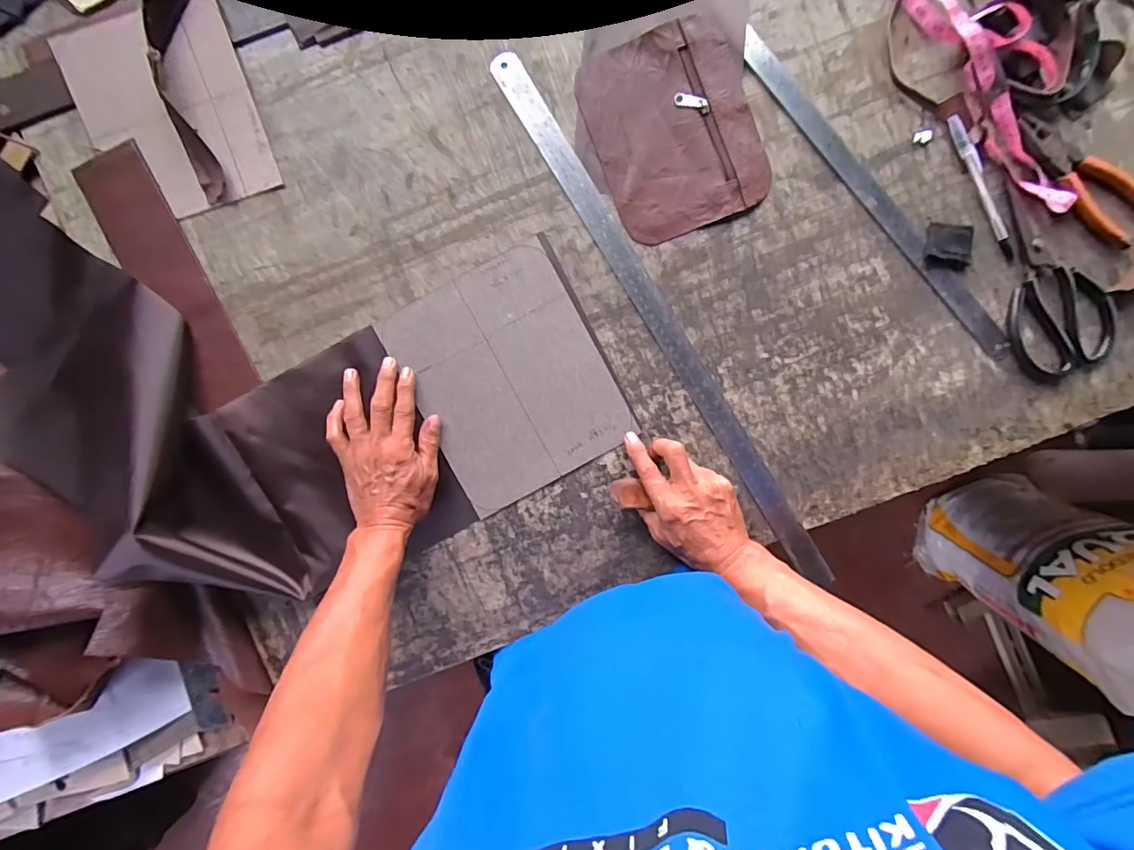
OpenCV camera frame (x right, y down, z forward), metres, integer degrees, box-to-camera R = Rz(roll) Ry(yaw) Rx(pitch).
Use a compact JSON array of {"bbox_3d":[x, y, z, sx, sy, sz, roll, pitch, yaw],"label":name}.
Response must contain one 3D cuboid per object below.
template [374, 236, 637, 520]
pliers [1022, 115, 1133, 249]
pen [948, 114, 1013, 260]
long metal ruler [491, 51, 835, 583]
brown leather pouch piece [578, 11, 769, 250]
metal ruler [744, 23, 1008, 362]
[{"bbox_3d":[-0.059,-0.047,0.505,0.184,0.004,0.225,-29,93,0],"label":"template"},{"bbox_3d":[0.508,-0.243,0.483,0.160,0.014,0.052,37,92,-2],"label":"pliers"},{"bbox_3d":[0.413,-0.236,0.485,0.014,0.009,0.150,-26,93,1],"label":"pen"},{"bbox_3d":[0.101,-0.102,0.498,0.031,0.005,0.602,-32,93,-1],"label":"long metal ruler"},{"bbox_3d":[0.108,-0.291,0.486,0.155,0.008,0.188,-20,93,1],"label":"brown leather pouch piece"},{"bbox_3d":[0.313,-0.227,0.492,0.026,0.006,0.404,-41,92,2],"label":"metal ruler"}]

